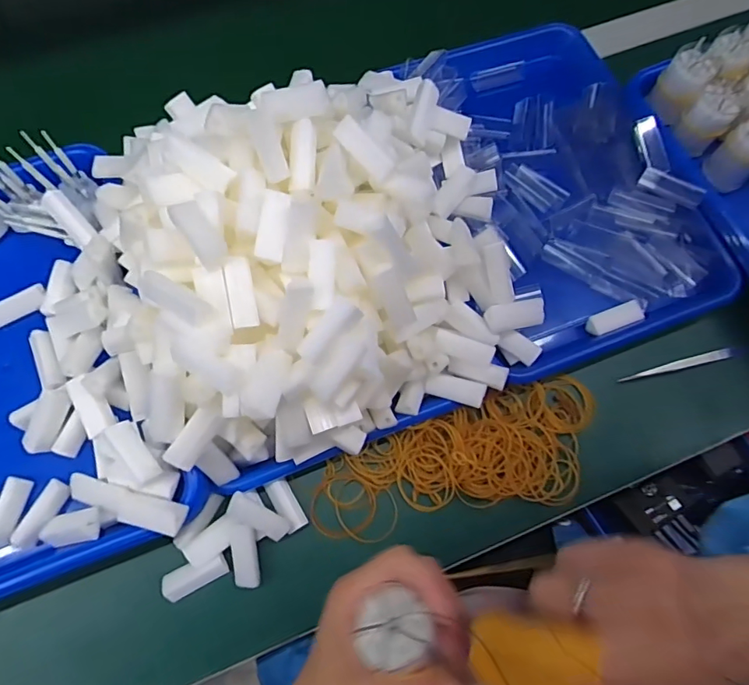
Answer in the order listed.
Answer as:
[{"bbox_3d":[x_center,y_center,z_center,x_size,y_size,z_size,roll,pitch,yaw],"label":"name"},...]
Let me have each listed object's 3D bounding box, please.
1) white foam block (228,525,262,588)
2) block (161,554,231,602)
[{"bbox_3d":[-0.096,0.156,0.367,0.021,0.011,0.047,-4,95,-2],"label":"white foam block"},{"bbox_3d":[-0.134,0.174,0.370,0.047,0.011,0.020,-24,74,-8],"label":"block"}]

